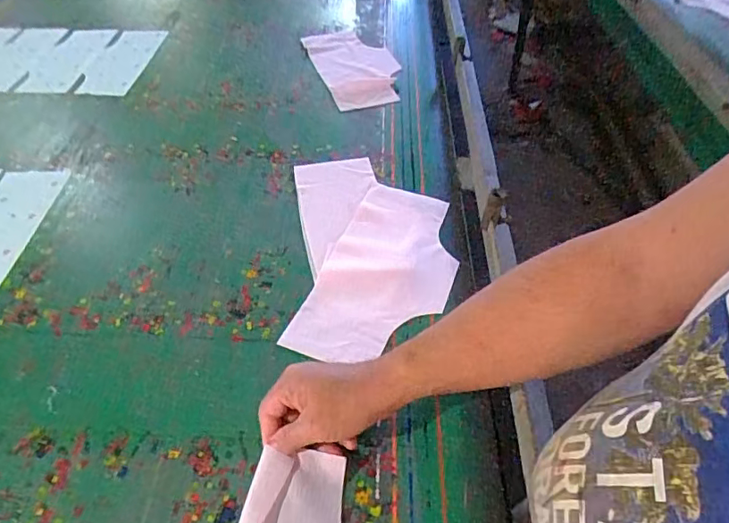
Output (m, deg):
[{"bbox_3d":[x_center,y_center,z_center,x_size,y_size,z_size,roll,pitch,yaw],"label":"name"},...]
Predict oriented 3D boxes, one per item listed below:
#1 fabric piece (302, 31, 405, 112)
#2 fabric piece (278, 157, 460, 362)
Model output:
[{"bbox_3d":[-0.018,-0.404,1.071,0.152,0.018,0.299,-15,48,-13],"label":"fabric piece"},{"bbox_3d":[0.009,-0.028,0.725,0.211,0.011,0.355,-2,47,-1],"label":"fabric piece"}]

